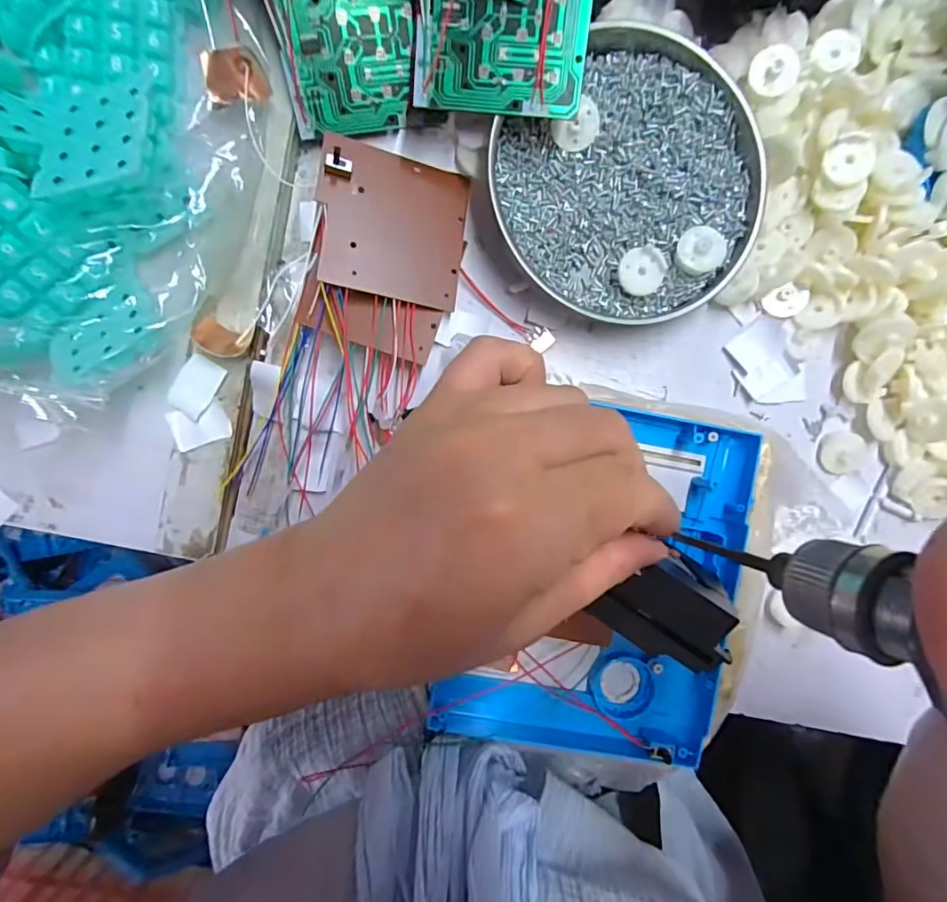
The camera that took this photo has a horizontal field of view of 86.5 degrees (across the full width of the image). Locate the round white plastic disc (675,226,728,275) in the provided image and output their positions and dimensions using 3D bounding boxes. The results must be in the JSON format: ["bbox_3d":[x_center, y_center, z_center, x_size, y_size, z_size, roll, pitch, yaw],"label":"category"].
[{"bbox_3d":[0.112,-0.099,0.249,0.021,0.010,0.023,0,94,-2],"label":"round white plastic disc"}]

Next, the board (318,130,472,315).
[{"bbox_3d":[-0.039,-0.112,0.249,0.072,0.006,0.072,8,85,-18],"label":"board"}]

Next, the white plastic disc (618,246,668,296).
[{"bbox_3d":[0.085,-0.090,0.254,0.023,0.009,0.023,0,94,-2],"label":"white plastic disc"}]

